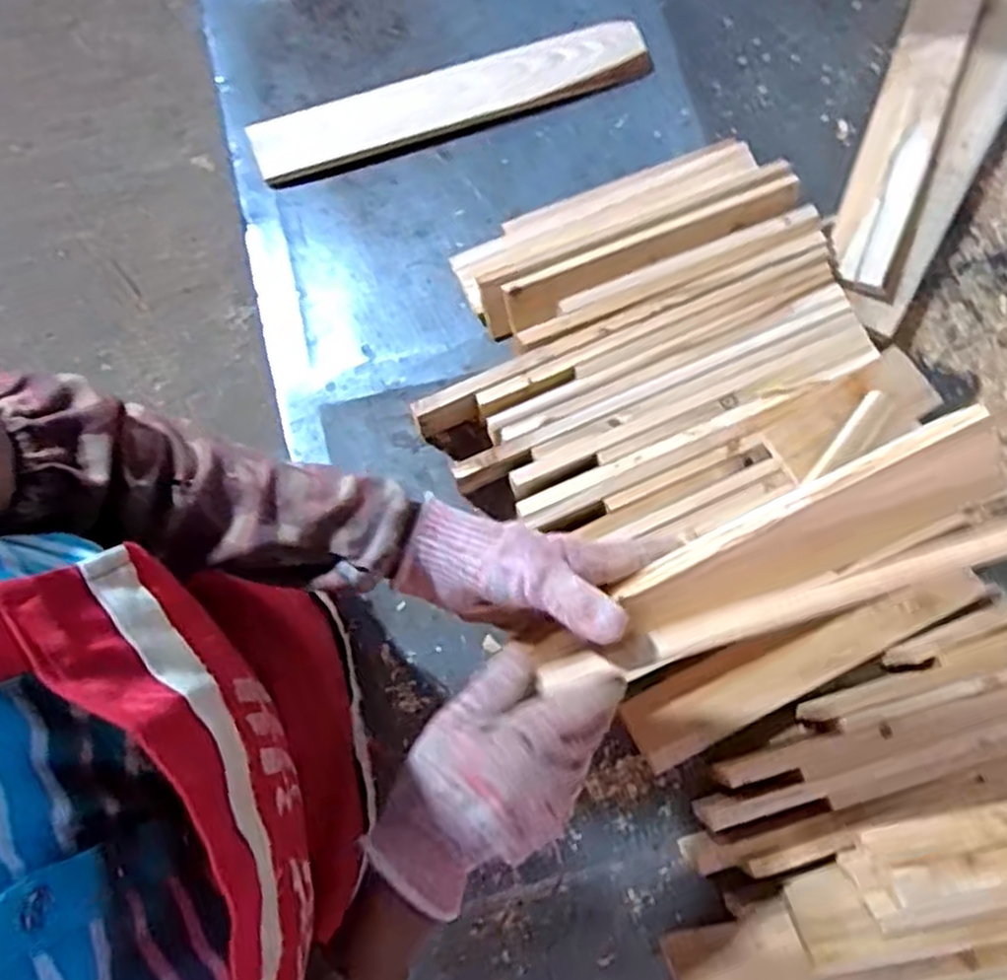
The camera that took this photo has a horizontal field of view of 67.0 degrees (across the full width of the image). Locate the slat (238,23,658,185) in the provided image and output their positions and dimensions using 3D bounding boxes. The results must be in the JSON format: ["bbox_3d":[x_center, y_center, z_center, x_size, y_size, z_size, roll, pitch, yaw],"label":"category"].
[{"bbox_3d":[-0.057,-0.438,0.849,0.446,0.018,0.080,-19,80,-5],"label":"slat"}]

